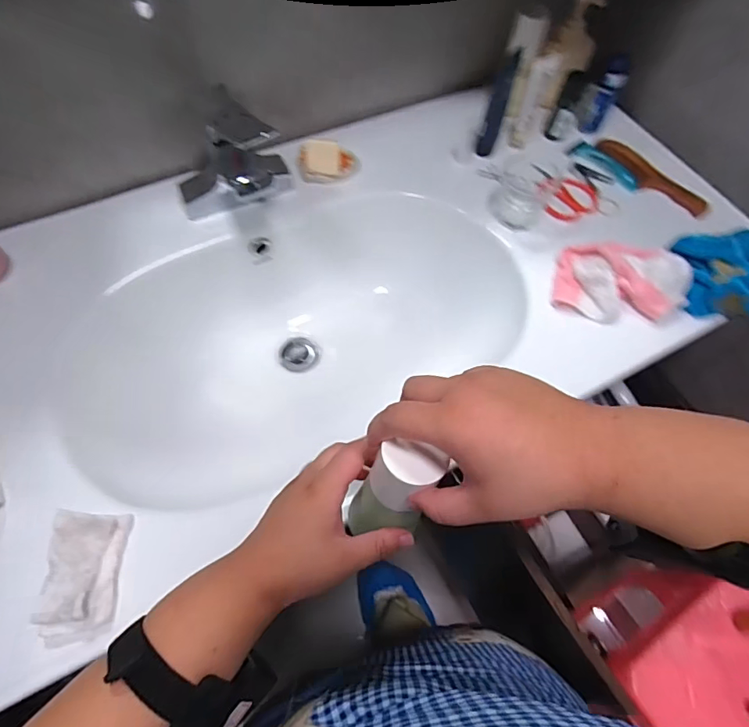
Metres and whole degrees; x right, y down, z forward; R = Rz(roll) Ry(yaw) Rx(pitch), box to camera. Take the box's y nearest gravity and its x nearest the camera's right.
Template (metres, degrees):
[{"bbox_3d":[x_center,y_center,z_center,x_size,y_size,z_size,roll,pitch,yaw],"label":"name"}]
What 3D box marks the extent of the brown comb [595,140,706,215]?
[{"bbox_3d":[0.386,-0.263,0.675,0.040,0.017,0.174,-33,66,-20],"label":"brown comb"}]

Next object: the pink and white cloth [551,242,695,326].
[{"bbox_3d":[0.299,-0.101,0.574,0.148,0.037,0.105,11,60,4],"label":"pink and white cloth"}]

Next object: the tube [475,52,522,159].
[{"bbox_3d":[0.167,-0.347,0.647,0.026,0.125,0.038,19,61,8],"label":"tube"}]

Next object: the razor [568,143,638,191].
[{"bbox_3d":[0.334,-0.286,0.690,0.033,0.011,0.113,-35,67,-20],"label":"razor"}]

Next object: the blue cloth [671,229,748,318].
[{"bbox_3d":[0.424,-0.104,0.564,0.110,0.052,0.123,7,60,1],"label":"blue cloth"}]

